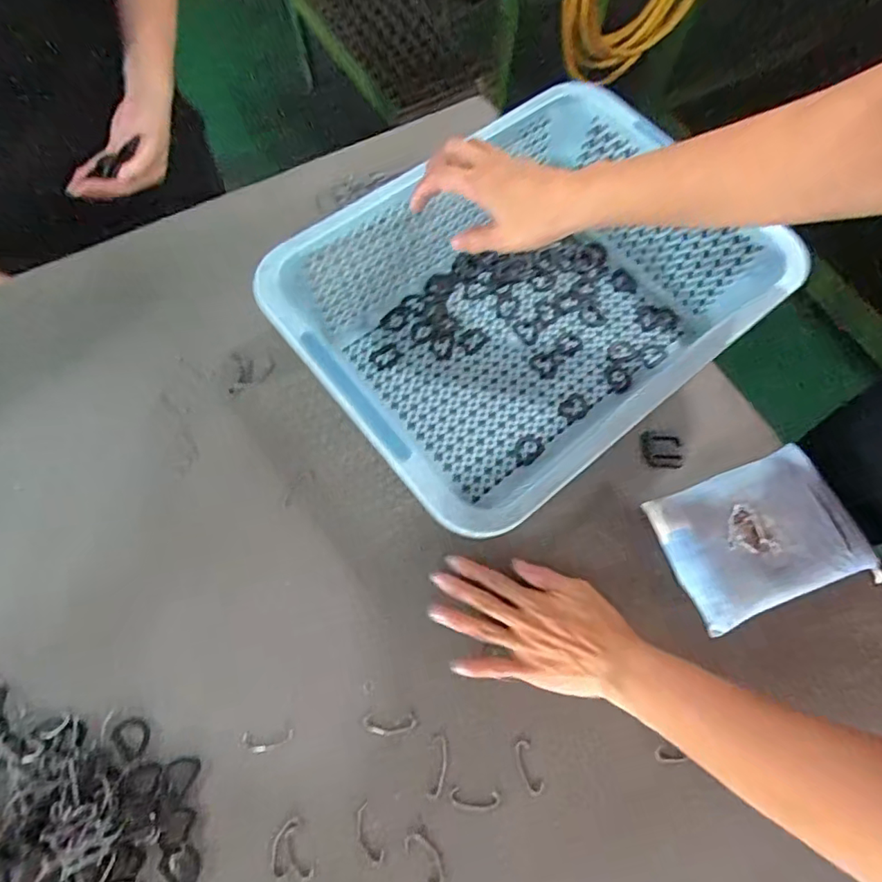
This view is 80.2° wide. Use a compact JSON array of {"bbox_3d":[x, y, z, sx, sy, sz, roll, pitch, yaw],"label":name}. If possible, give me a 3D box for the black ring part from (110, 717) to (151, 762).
[{"bbox_3d":[-0.235,0.224,0.396,0.024,0.004,0.028,-38,74,-15],"label":"black ring part"}]

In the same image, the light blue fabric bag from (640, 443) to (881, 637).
[{"bbox_3d":[0.279,0.085,0.452,0.170,0.033,0.127,-20,71,-9],"label":"light blue fabric bag"}]

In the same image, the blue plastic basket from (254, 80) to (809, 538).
[{"bbox_3d":[0.073,-0.122,0.484,0.382,0.120,0.283,-36,74,-14],"label":"blue plastic basket"}]

